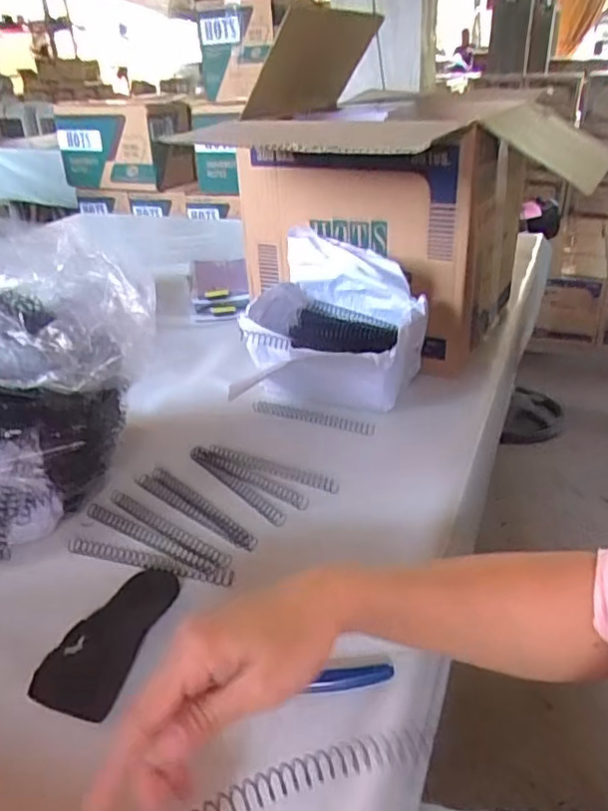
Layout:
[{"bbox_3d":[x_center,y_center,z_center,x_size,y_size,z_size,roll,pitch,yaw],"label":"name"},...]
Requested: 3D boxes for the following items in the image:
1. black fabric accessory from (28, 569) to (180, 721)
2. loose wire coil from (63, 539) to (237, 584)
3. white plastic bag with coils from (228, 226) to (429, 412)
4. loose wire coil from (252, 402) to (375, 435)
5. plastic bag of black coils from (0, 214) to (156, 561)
[{"bbox_3d":[-0.136,0.163,0.442,0.056,0.012,0.121,8,32,15],"label":"black fabric accessory"},{"bbox_3d":[-0.128,0.129,0.512,0.150,0.008,0.013,8,32,16],"label":"loose wire coil"},{"bbox_3d":[0.031,-0.090,0.722,0.197,0.170,0.171,13,33,25],"label":"white plastic bag with coils"},{"bbox_3d":[0.007,0.012,0.700,0.151,0.009,0.018,13,33,23],"label":"loose wire coil"},{"bbox_3d":[-0.235,-0.018,0.520,0.217,0.252,0.180,0,30,3],"label":"plastic bag of black coils"}]

